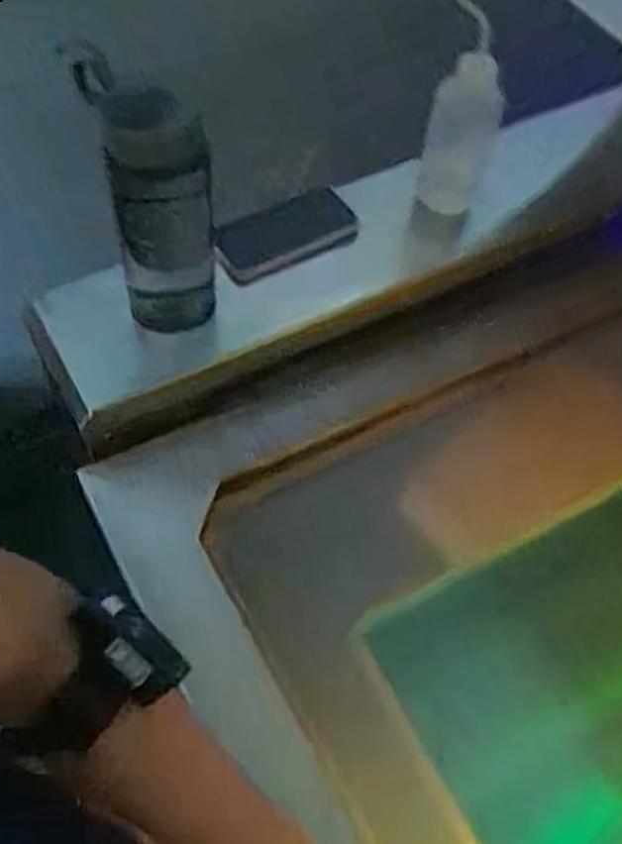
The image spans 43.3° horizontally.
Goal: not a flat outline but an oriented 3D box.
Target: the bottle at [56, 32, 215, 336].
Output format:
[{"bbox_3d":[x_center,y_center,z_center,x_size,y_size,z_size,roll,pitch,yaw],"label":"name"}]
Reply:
[{"bbox_3d":[-0.142,-0.195,0.711,0.101,0.264,0.071,-6,57,-8],"label":"bottle"}]

